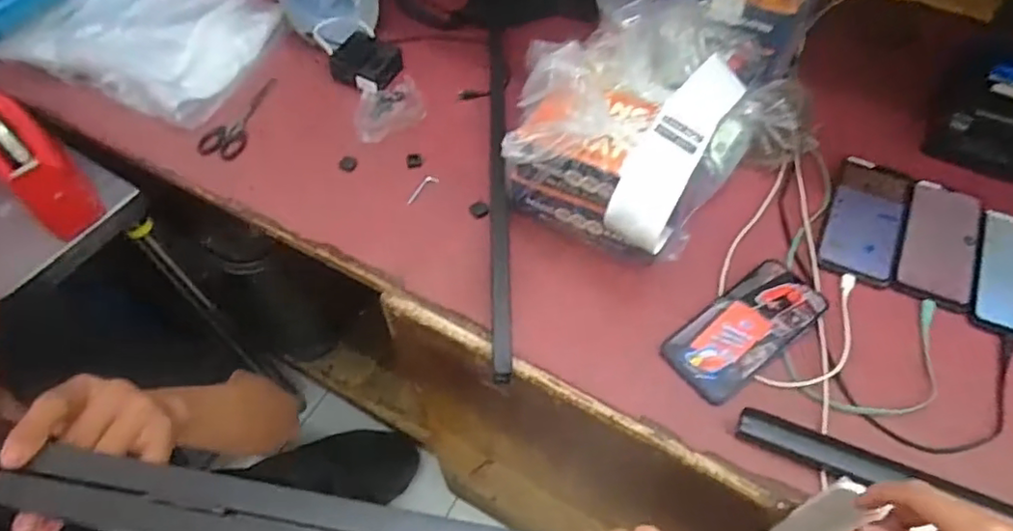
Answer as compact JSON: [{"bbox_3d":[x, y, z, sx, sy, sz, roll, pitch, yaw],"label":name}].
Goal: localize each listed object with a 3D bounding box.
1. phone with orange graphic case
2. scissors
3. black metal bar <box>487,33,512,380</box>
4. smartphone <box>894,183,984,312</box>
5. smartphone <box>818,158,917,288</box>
[{"bbox_3d":[0.241,0.059,0.605,0.174,0.012,0.078,-33,62,-19],"label":"phone with orange graphic case"},{"bbox_3d":[-0.359,-0.200,0.813,0.058,0.010,0.143,11,58,8],"label":"scissors"},{"bbox_3d":[-0.008,-0.084,0.684,0.019,0.033,0.443,-2,57,0],"label":"black metal bar"},{"bbox_3d":[0.473,-0.026,0.652,0.076,0.009,0.160,24,61,16],"label":"smartphone"},{"bbox_3d":[0.405,-0.054,0.676,0.078,0.008,0.174,24,61,16],"label":"smartphone"}]

